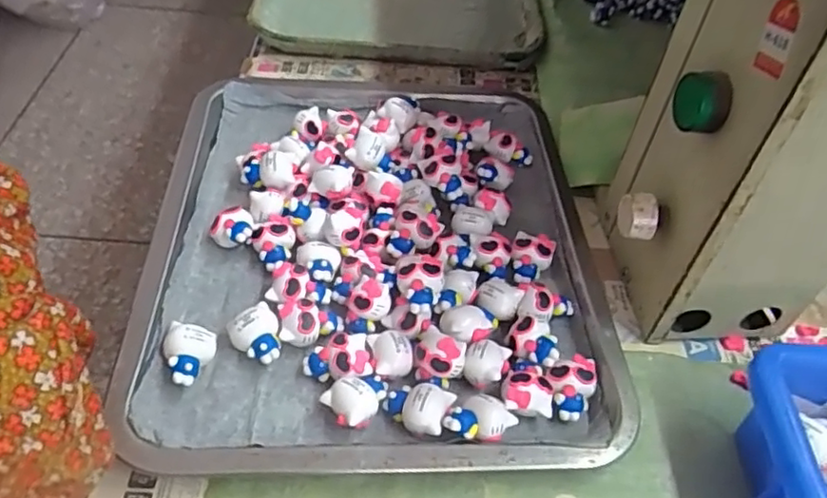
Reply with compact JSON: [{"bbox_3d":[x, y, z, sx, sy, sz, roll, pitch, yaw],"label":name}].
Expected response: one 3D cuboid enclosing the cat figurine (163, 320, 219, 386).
[{"bbox_3d":[-0.117,0.056,0.333,0.022,0.022,0.029,12,49,8],"label":"cat figurine"}]

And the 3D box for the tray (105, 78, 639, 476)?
[{"bbox_3d":[-0.019,-0.012,0.392,0.262,0.028,0.298,-2,48,-5],"label":"tray"}]

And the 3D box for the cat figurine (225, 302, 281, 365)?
[{"bbox_3d":[-0.084,0.047,0.346,0.026,0.020,0.032,-17,51,-18],"label":"cat figurine"}]

